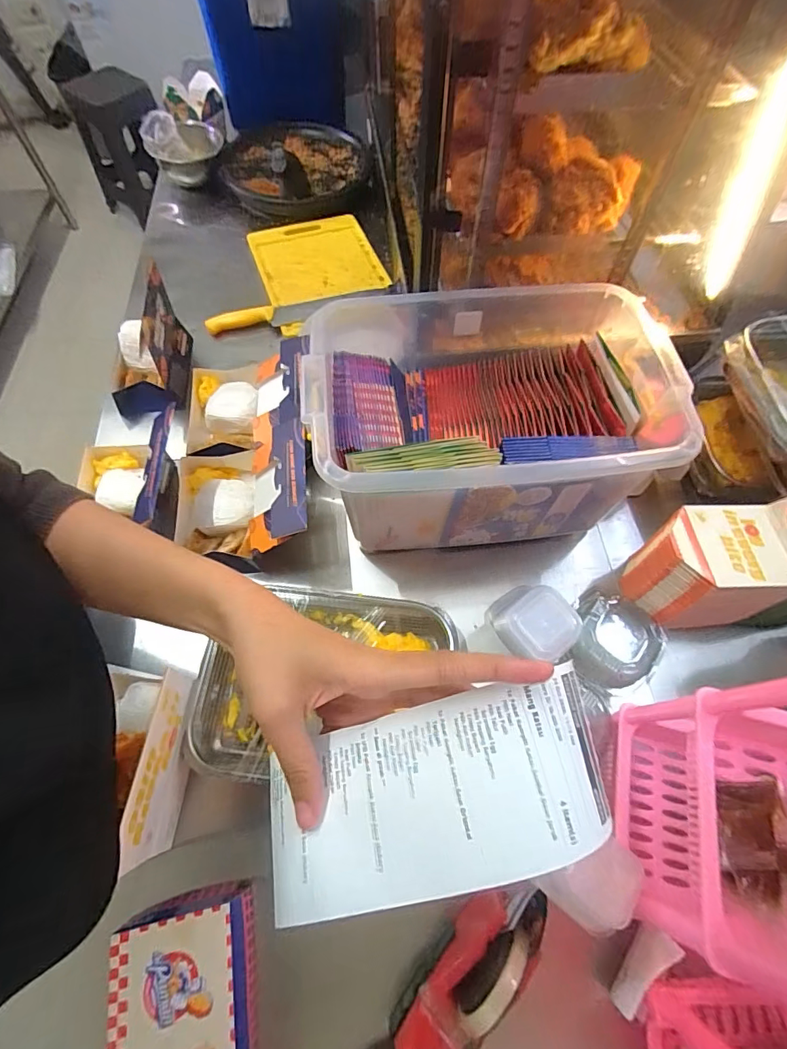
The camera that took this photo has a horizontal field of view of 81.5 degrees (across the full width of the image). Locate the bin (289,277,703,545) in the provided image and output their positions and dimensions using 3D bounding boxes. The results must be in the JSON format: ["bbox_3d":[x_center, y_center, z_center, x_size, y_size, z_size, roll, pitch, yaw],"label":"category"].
[{"bbox_3d":[0.132,-0.148,0.624,0.469,0.203,0.317,-2,64,-2],"label":"bin"}]

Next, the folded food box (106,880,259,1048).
[{"bbox_3d":[-0.193,0.467,0.433,0.118,0.066,0.180,-10,64,-5],"label":"folded food box"}]

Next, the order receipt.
[{"bbox_3d":[0.017,0.135,0.227,0.169,0.028,0.075,-22,56,11],"label":"order receipt"}]

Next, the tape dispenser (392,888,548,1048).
[{"bbox_3d":[0.075,0.423,0.433,0.058,0.104,0.179,38,69,17],"label":"tape dispenser"}]

